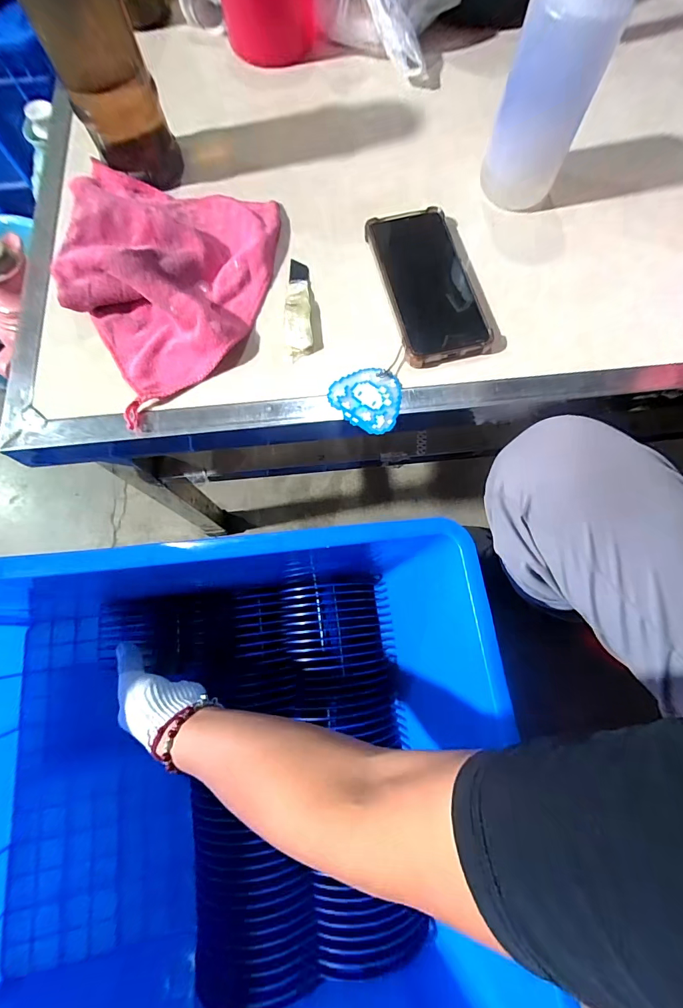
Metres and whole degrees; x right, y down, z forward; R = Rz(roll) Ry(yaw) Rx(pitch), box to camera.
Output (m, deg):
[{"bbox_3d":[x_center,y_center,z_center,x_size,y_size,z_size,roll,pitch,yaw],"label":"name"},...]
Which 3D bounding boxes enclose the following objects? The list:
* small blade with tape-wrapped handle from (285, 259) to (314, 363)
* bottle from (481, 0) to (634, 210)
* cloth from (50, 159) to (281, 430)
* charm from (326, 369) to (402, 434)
[{"bbox_3d":[-0.040,-0.181,0.367,0.024,0.008,0.105,-5,74,0],"label":"small blade with tape-wrapped handle"},{"bbox_3d":[0.170,-0.346,0.307,0.072,0.214,0.082,23,76,8],"label":"bottle"},{"bbox_3d":[-0.166,-0.199,0.358,0.190,0.042,0.257,6,74,3],"label":"cloth"},{"bbox_3d":[0.022,-0.093,0.345,0.060,0.006,0.054,28,76,9],"label":"charm"}]

